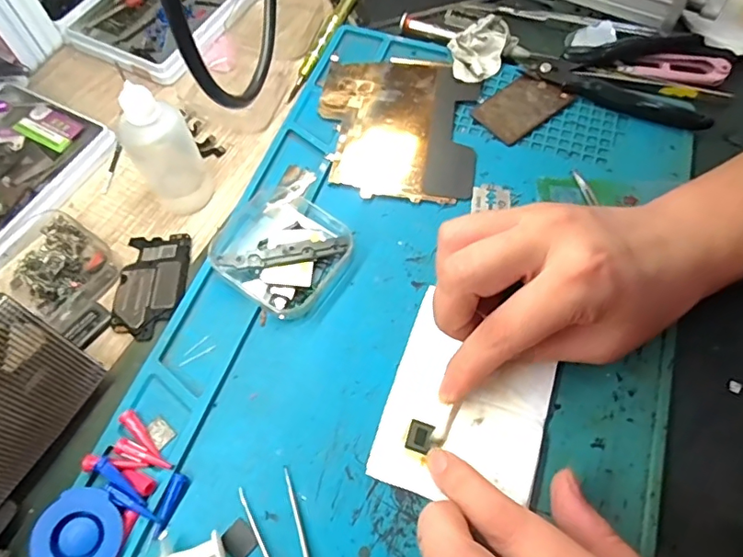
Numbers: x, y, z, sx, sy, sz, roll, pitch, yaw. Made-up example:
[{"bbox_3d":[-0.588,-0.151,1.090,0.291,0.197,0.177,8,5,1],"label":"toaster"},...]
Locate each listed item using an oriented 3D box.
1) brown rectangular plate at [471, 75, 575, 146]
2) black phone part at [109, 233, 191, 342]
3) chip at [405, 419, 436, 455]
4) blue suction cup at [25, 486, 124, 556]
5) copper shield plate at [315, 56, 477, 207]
[{"bbox_3d":[0.098,-0.114,0.338,0.058,0.005,0.037,-35,67,-16],"label":"brown rectangular plate"},{"bbox_3d":[-0.122,0.002,0.287,0.038,0.004,0.064,-3,62,0],"label":"black phone part"},{"bbox_3d":[0.023,0.074,0.242,0.011,0.004,0.014,15,64,9],"label":"chip"},{"bbox_3d":[-0.123,0.109,0.219,0.033,0.008,0.036,5,72,-15],"label":"blue suction cup"},{"bbox_3d":[0.017,-0.100,0.332,0.099,0.005,0.111,7,65,3],"label":"copper shield plate"}]

